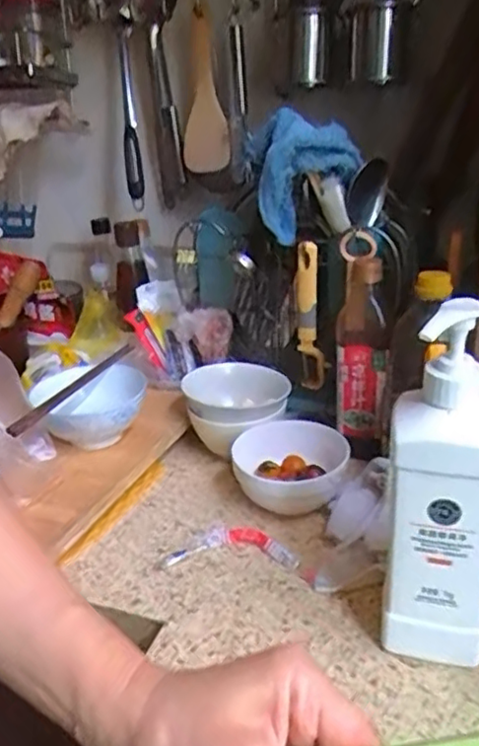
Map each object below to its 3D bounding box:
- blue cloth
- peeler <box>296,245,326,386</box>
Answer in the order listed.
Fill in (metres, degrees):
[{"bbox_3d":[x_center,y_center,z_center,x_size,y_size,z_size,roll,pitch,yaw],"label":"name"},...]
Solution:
[{"bbox_3d":[0.070,-0.215,0.715,0.121,0.133,0.052,0,25,8],"label":"blue cloth"},{"bbox_3d":[0.088,-0.068,0.801,0.028,0.191,0.028,-6,25,-6],"label":"peeler"}]

